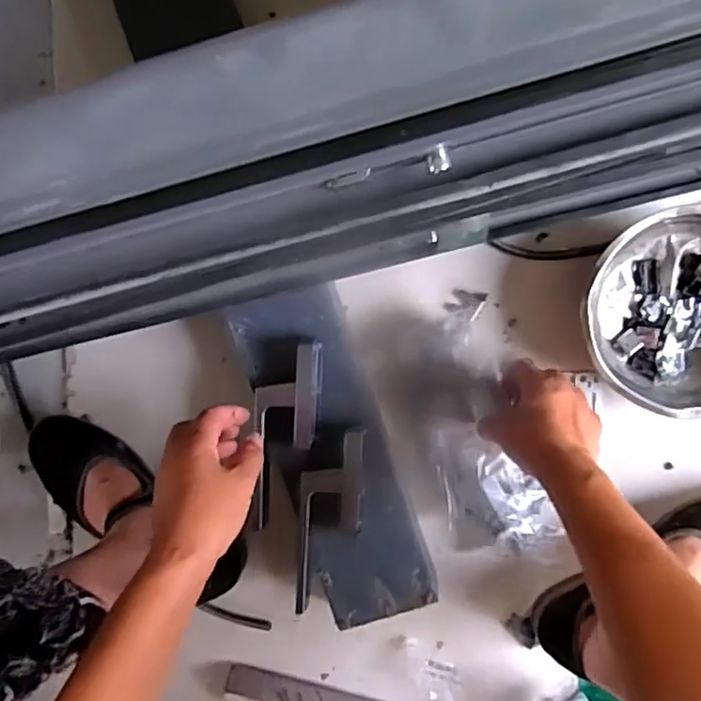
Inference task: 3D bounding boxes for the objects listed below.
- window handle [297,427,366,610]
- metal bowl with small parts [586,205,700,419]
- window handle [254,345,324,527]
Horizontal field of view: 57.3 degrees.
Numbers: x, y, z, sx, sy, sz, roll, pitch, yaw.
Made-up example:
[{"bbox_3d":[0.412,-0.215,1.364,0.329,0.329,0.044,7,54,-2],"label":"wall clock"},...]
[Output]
[{"bbox_3d":[-0.018,0.156,0.584,0.056,0.022,0.165,4,93,5],"label":"window handle"},{"bbox_3d":[0.305,-0.032,0.583,0.173,0.060,0.178,0,94,5],"label":"metal bowl with small parts"},{"bbox_3d":[-0.058,0.078,0.583,0.057,0.033,0.170,3,92,5],"label":"window handle"}]

